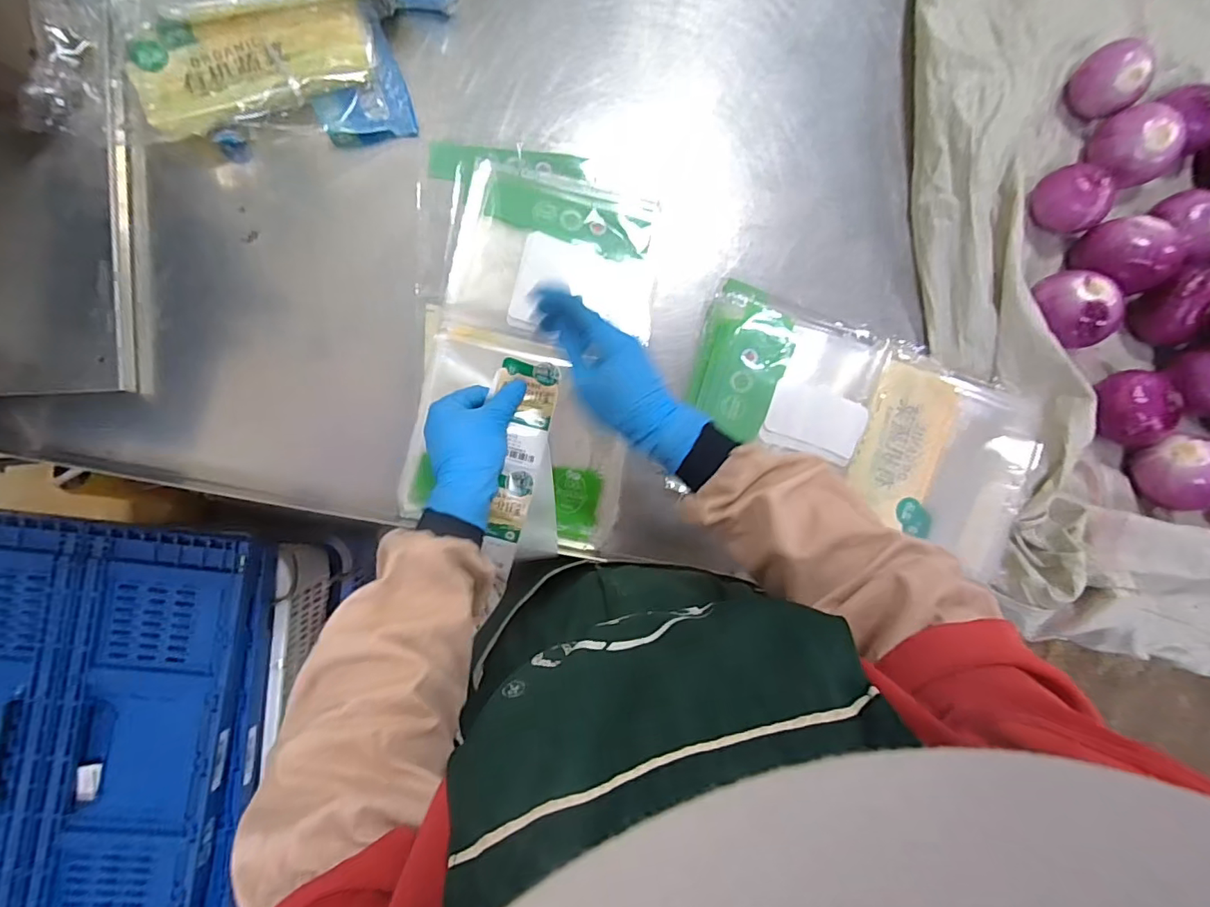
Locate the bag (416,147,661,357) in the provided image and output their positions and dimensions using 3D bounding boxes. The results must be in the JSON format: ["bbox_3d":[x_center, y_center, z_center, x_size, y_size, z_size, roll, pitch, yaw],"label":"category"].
[{"bbox_3d":[-0.069,-0.219,0.553,0.248,0.021,0.210,3,88,-8],"label":"bag"}]

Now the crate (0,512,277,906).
[{"bbox_3d":[-0.688,0.387,0.687,0.428,0.066,0.589,6,88,-7],"label":"crate"}]

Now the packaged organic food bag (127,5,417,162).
[{"bbox_3d":[-0.324,-0.368,0.517,0.240,0.046,0.119,-13,90,-8],"label":"packaged organic food bag"}]

